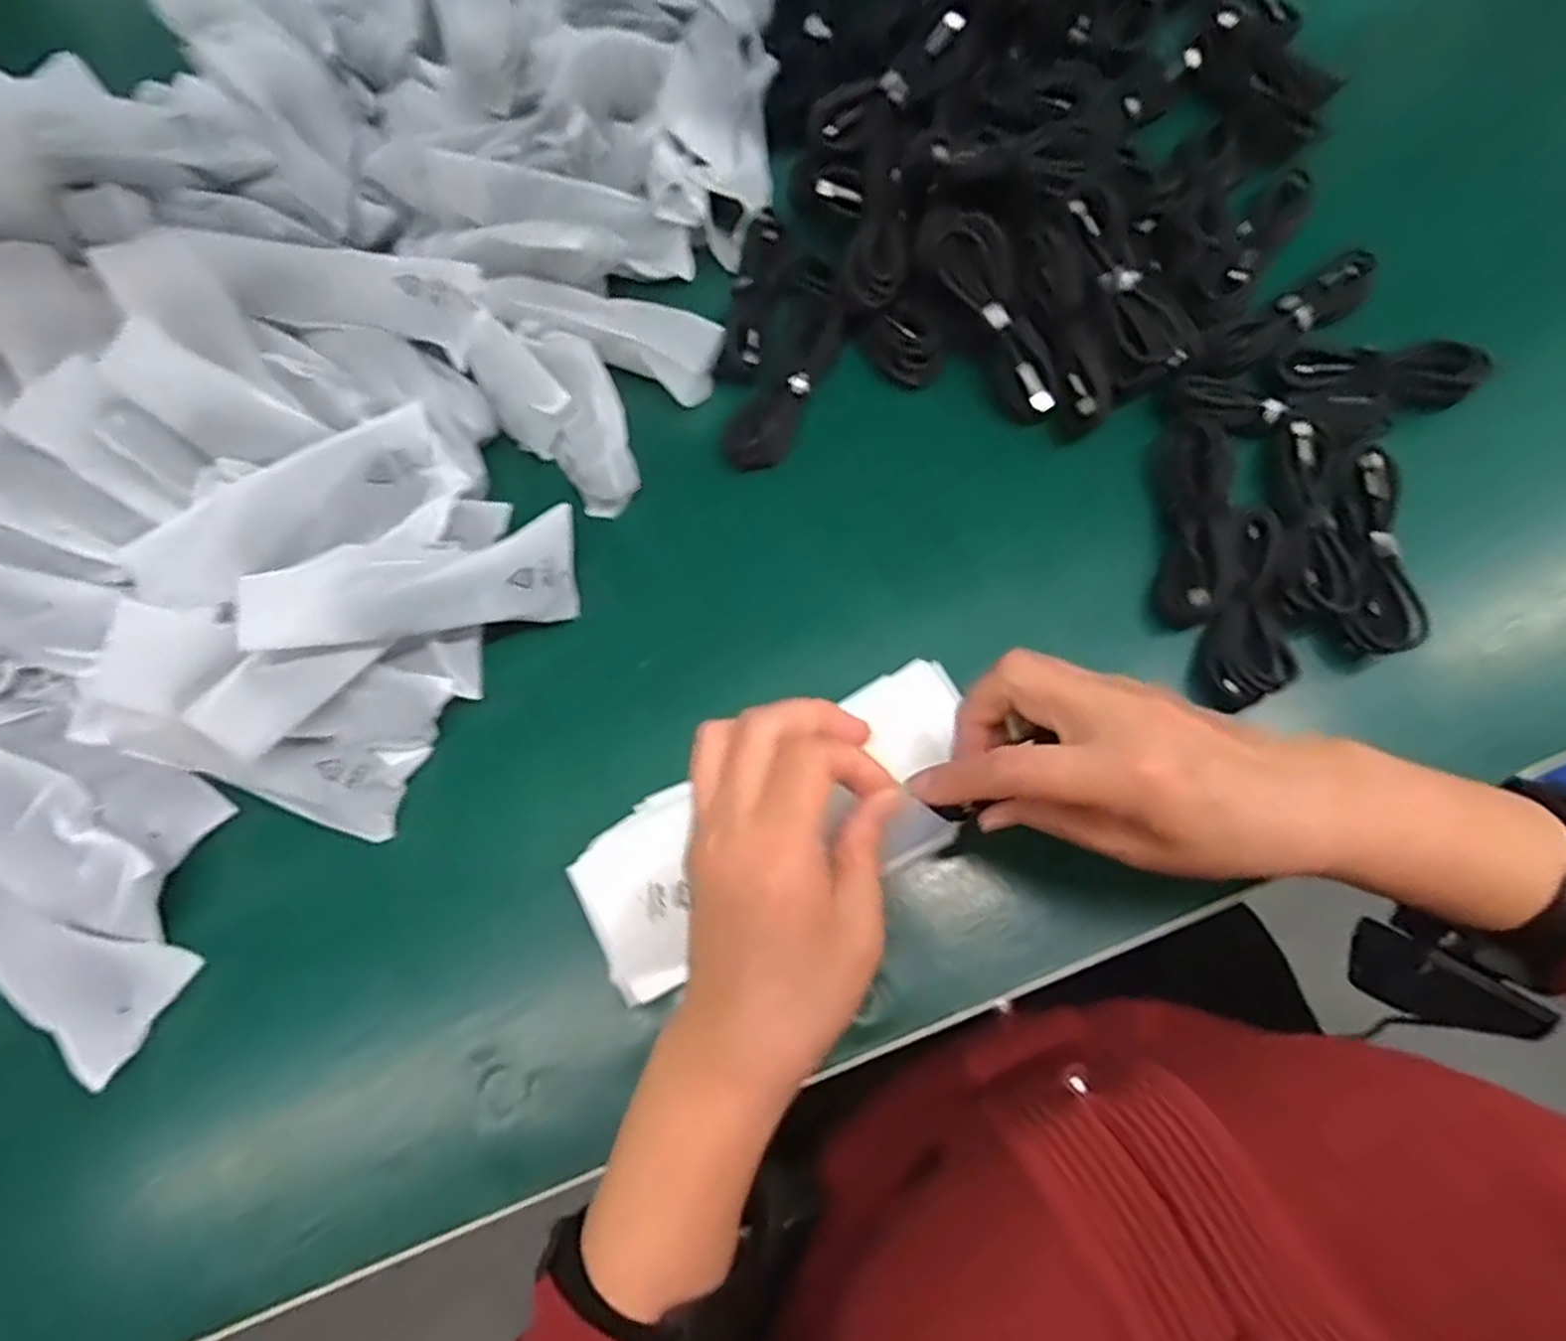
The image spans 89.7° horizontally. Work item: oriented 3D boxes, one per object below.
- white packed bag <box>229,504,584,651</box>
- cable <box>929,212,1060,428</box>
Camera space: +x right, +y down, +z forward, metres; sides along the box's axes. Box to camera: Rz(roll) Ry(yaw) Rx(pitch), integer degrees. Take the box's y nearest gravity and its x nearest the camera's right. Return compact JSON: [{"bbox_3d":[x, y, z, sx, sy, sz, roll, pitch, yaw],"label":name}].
[{"bbox_3d":[-0.173,-0.043,0.379,0.148,0.010,0.052,-13,103,-32],"label":"white packed bag"},{"bbox_3d":[0.118,-0.193,0.433,0.033,0.024,0.113,-30,98,-6],"label":"cable"}]

